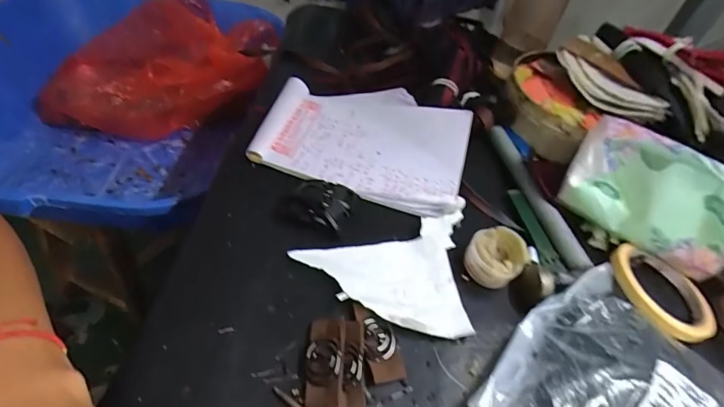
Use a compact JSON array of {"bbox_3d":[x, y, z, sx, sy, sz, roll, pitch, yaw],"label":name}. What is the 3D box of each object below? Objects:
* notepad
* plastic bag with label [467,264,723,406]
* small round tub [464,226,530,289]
[{"bbox_3d":[0.003,-0.075,0.442,0.217,0.040,0.148,16,47,5],"label":"notepad"},{"bbox_3d":[0.186,0.127,0.285,0.155,0.029,0.163,35,53,24],"label":"plastic bag with label"},{"bbox_3d":[0.117,0.045,0.356,0.046,0.027,0.046,5,47,-5],"label":"small round tub"}]

